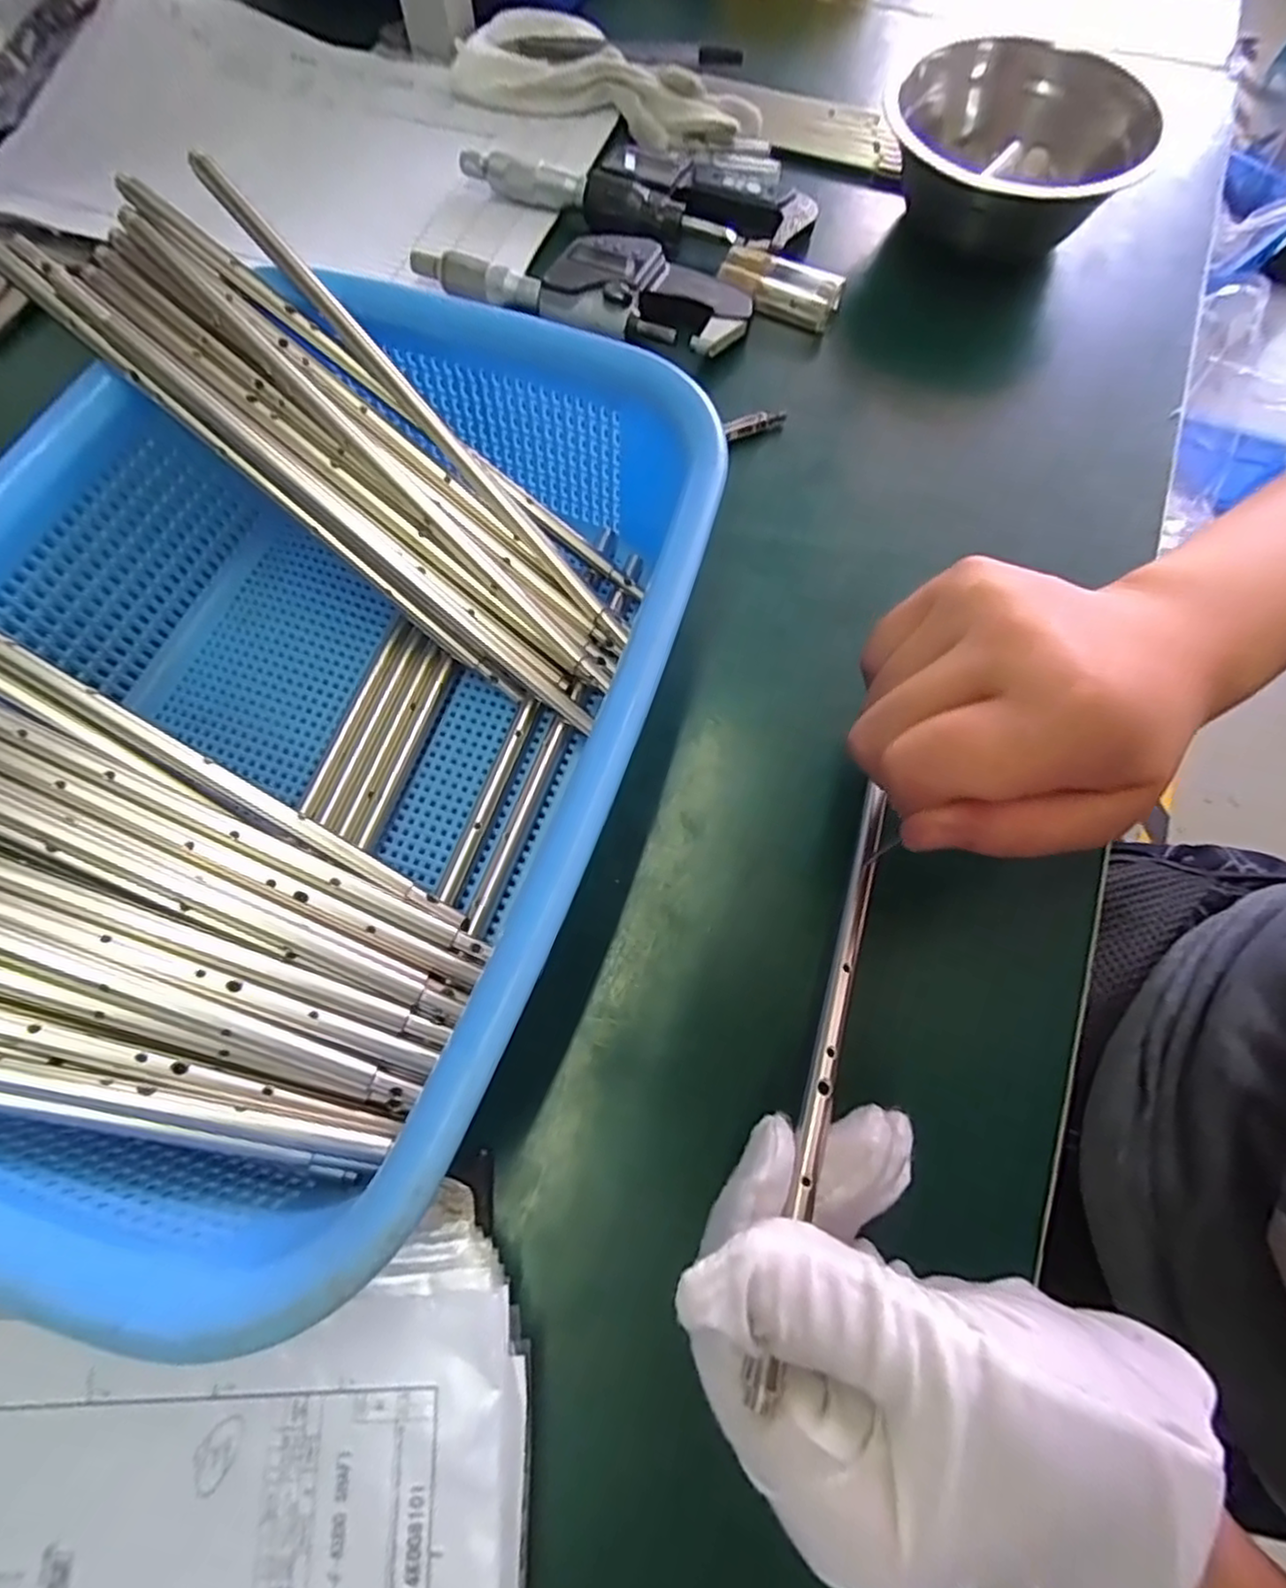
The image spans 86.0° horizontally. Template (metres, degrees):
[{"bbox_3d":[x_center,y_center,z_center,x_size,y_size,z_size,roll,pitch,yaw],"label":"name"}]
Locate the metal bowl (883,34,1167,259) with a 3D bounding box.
[{"bbox_3d":[0.179,-0.328,0.356,0.124,0.050,0.124,1,69,-2],"label":"metal bowl"}]

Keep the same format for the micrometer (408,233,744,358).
[{"bbox_3d":[-0.029,-0.248,0.329,0.161,0.016,0.053,13,69,3],"label":"micrometer"}]

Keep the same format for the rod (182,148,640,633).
[{"bbox_3d":[-0.077,-0.132,0.240,0.006,0.007,0.205,-44,97,-16],"label":"rod"}]

